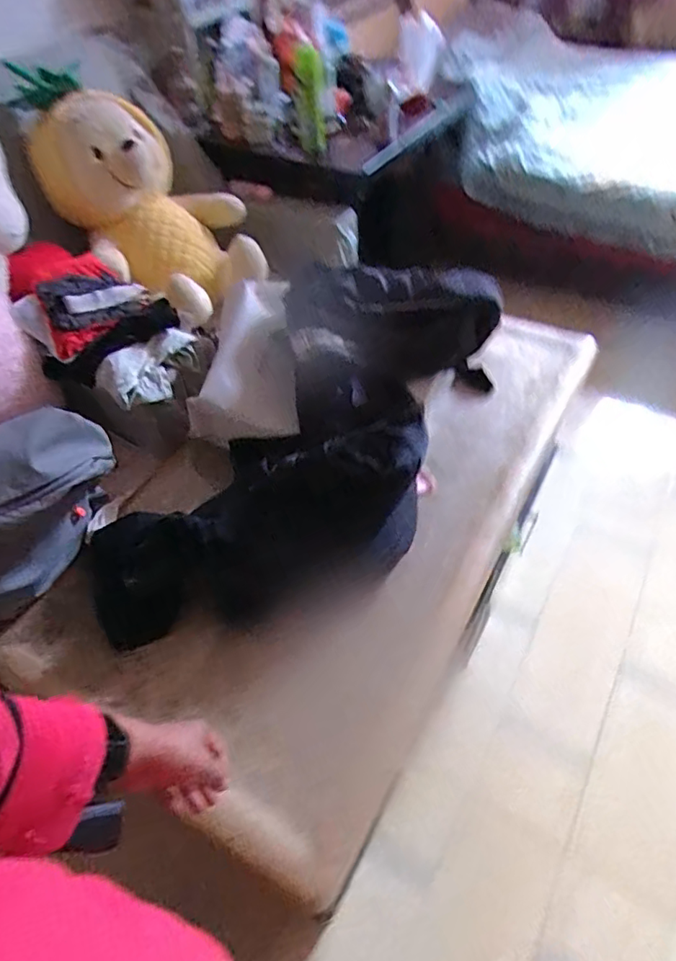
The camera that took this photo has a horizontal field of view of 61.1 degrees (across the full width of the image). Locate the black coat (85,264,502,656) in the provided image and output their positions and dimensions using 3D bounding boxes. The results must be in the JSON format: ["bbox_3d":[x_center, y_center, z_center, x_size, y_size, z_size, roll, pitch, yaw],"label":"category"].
[{"bbox_3d":[-0.064,-0.060,1.032,0.436,0.276,0.784,20,54,19],"label":"black coat"}]

